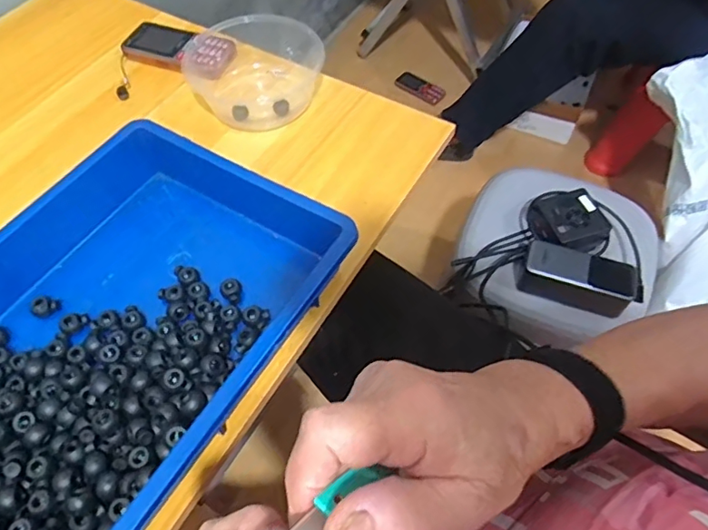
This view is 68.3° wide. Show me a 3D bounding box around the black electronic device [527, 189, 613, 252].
[{"bbox_3d":[0.288,-0.059,0.714,0.096,0.045,0.099,-22,60,-13],"label":"black electronic device"}]

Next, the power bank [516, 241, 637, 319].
[{"bbox_3d":[0.280,0.017,0.654,0.135,0.053,0.057,15,59,11],"label":"power bank"}]

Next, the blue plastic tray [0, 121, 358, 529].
[{"bbox_3d":[-0.197,0.055,0.403,0.259,0.064,0.376,25,61,16],"label":"blue plastic tray"}]

